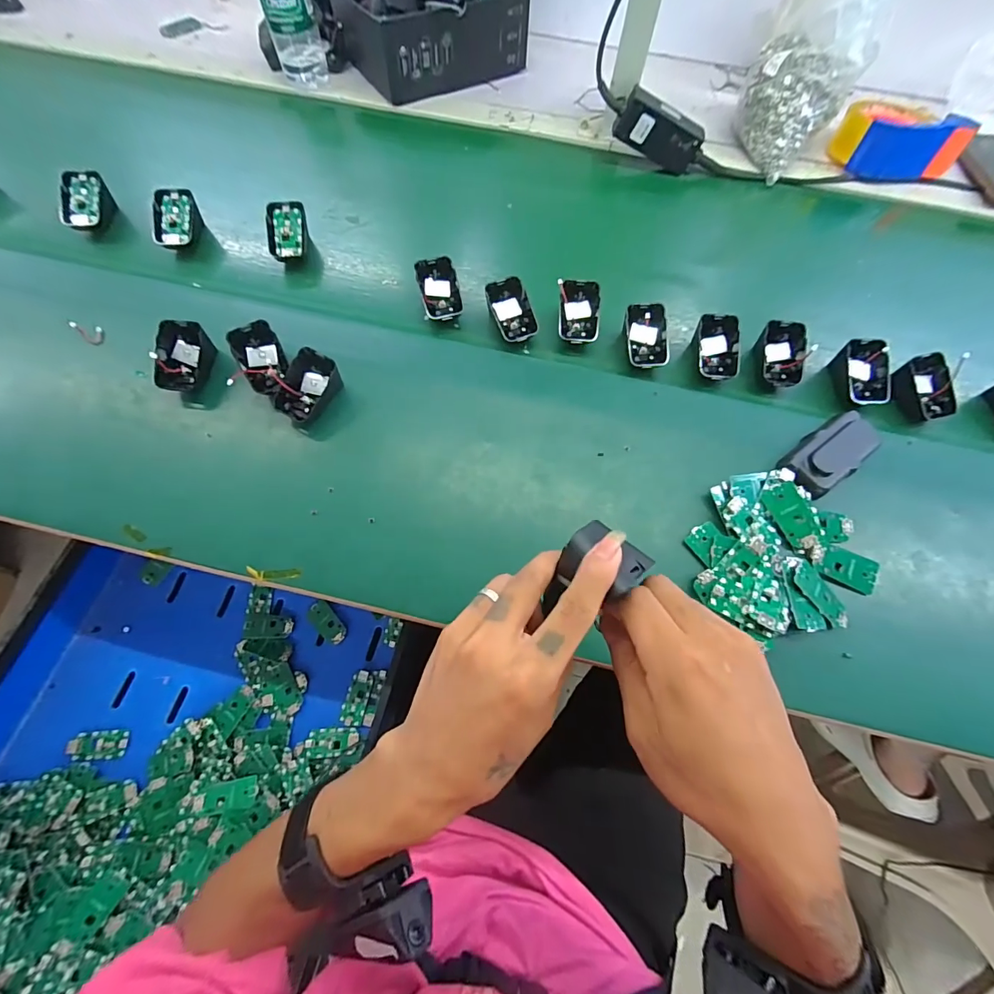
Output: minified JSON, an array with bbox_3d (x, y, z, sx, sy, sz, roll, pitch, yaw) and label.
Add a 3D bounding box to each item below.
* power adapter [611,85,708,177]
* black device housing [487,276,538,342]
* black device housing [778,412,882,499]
[{"bbox_3d":[0.219,-0.487,0.583,0.117,0.056,0.023,18,67,-17],"label":"power adapter"},{"bbox_3d":[0.016,-0.206,0.482,0.044,0.014,0.068,-24,98,-9],"label":"black device housing"},{"bbox_3d":[0.333,-0.044,0.432,0.105,0.022,0.051,-33,72,-13],"label":"black device housing"}]

